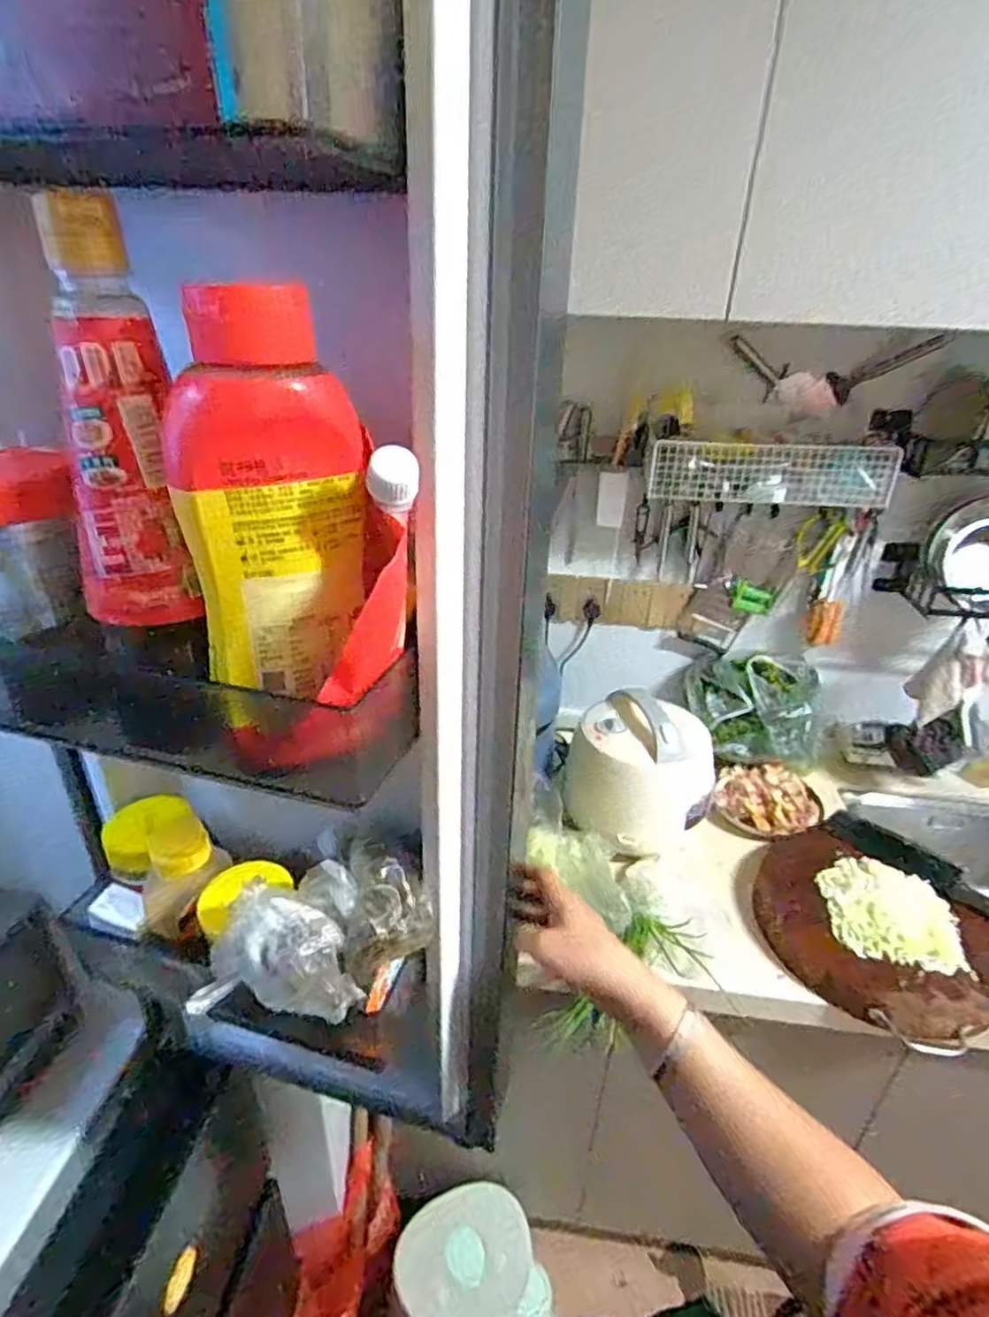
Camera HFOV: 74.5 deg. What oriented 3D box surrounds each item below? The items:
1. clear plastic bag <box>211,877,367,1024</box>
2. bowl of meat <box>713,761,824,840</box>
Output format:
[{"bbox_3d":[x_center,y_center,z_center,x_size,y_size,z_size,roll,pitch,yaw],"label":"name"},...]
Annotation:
[{"bbox_3d":[-0.132,0.190,0.420,0.089,0.071,0.040,3,28,0],"label":"clear plastic bag"},{"bbox_3d":[0.479,0.247,1.137,0.174,0.055,0.148,15,30,23],"label":"bowl of meat"}]

